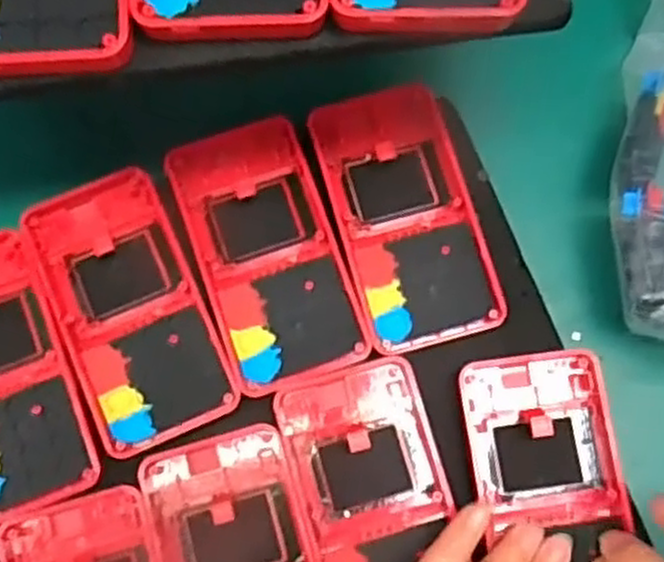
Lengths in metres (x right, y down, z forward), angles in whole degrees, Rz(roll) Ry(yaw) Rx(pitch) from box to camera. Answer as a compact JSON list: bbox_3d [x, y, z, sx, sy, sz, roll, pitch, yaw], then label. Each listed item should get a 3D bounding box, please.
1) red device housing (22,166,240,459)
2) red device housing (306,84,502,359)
[{"bbox_3d":[-0.093,0.012,0.356,0.060,0.012,0.124,-24,76,-7],"label":"red device housing"},{"bbox_3d":[0.033,-0.031,0.367,0.061,0.014,0.125,-14,76,-4],"label":"red device housing"}]

